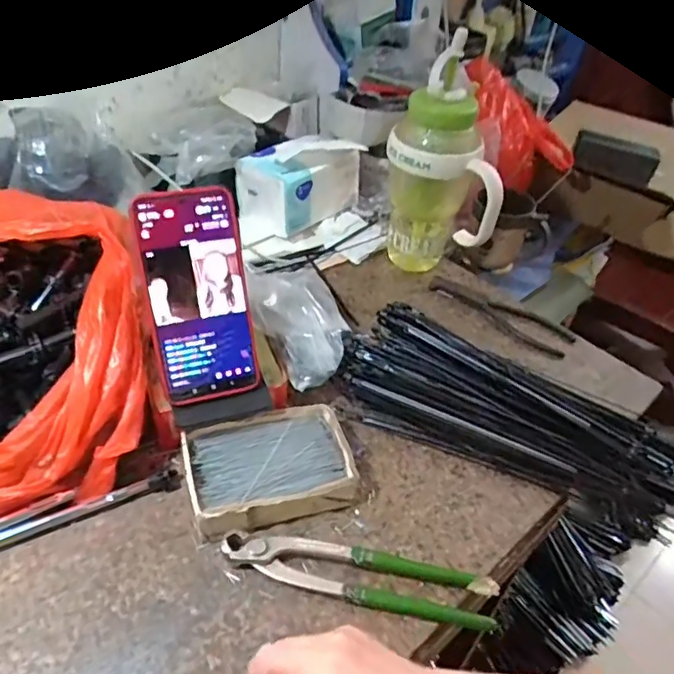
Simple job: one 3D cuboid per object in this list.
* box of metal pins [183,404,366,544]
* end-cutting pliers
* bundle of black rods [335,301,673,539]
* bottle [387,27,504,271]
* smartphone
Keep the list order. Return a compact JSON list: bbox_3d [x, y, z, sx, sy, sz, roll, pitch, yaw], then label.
[{"bbox_3d":[-0.053,0.110,0.465,0.129,0.039,0.092,-11,43,-17],"label":"box of metal pins"},{"bbox_3d":[0.016,0.173,0.416,0.197,0.022,0.040,11,42,9],"label":"end-cutting pliers"},{"bbox_3d":[0.183,0.074,0.525,0.376,0.052,0.124,20,44,18],"label":"bundle of black rods"},{"bbox_3d":[0.126,-0.183,0.657,0.132,0.255,0.090,13,42,11],"label":"bottle"},{"bbox_3d":[-0.108,-0.030,0.446,0.079,0.163,0.010,-12,14,-17],"label":"smartphone"}]

